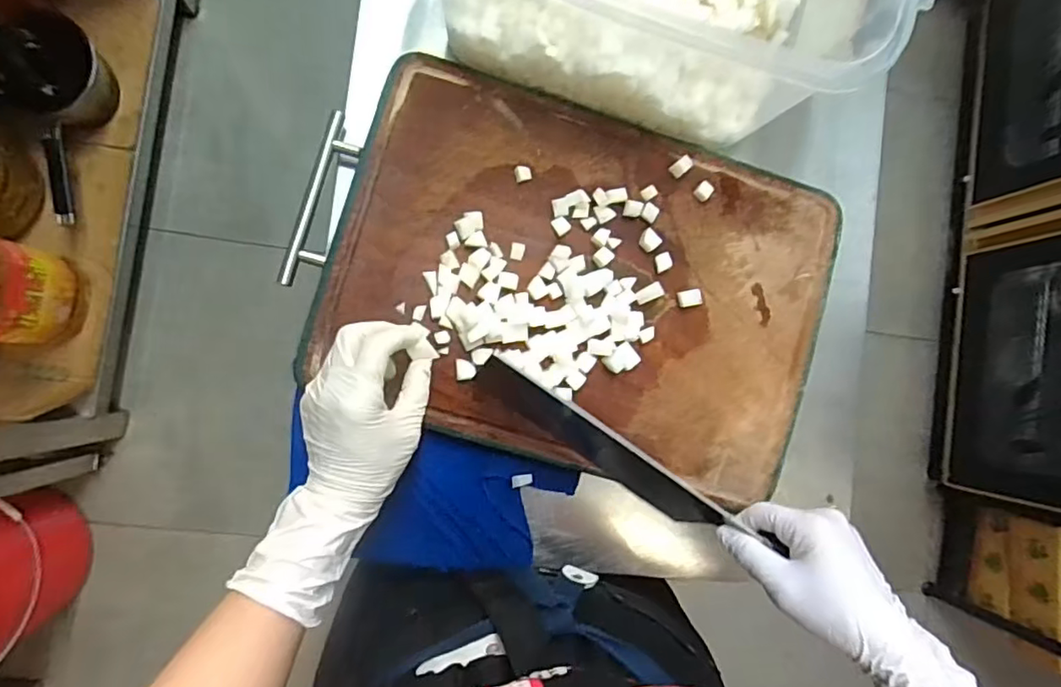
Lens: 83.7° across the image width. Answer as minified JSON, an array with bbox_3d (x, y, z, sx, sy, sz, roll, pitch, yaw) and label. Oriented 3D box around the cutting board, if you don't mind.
[{"bbox_3d":[0.047,-0.050,0.494,0.411,0.024,0.289,14,86,-6],"label":"cutting board"}]

